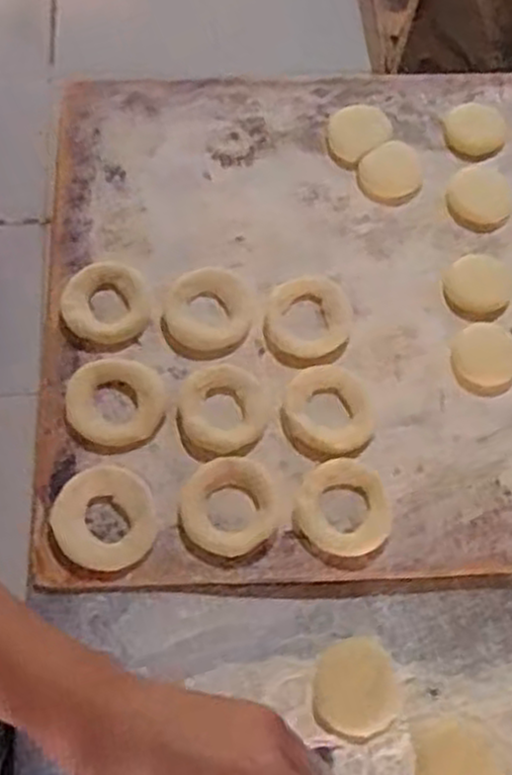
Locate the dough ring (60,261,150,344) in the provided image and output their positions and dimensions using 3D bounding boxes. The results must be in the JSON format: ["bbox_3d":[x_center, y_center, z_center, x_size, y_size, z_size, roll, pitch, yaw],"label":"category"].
[{"bbox_3d":[-0.107,-0.063,0.579,0.059,0.019,0.061,1,68,-2],"label":"dough ring"}]

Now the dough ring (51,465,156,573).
[{"bbox_3d":[-0.101,0.087,0.522,0.065,0.009,0.067,1,68,-2],"label":"dough ring"}]

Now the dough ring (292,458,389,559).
[{"bbox_3d":[0.060,0.082,0.533,0.062,0.008,0.064,1,68,-2],"label":"dough ring"}]

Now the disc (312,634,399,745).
[{"bbox_3d":[0.065,0.193,0.505,0.055,0.004,0.060,1,68,-2],"label":"disc"}]

